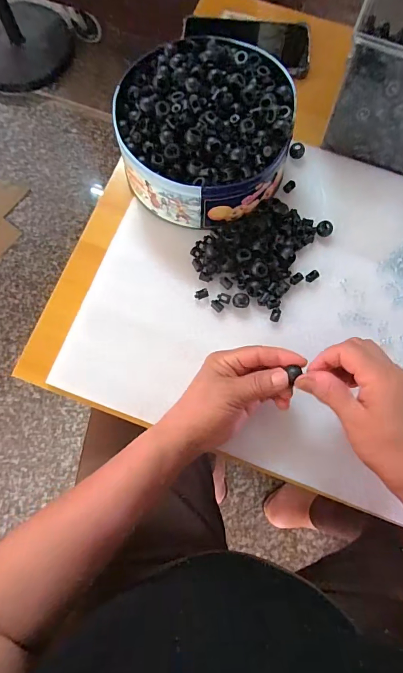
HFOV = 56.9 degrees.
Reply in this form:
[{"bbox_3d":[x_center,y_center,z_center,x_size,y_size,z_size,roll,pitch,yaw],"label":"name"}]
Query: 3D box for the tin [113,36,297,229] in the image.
[{"bbox_3d":[0.003,-0.221,0.405,0.176,0.081,0.185,0,76,-2],"label":"tin"}]

